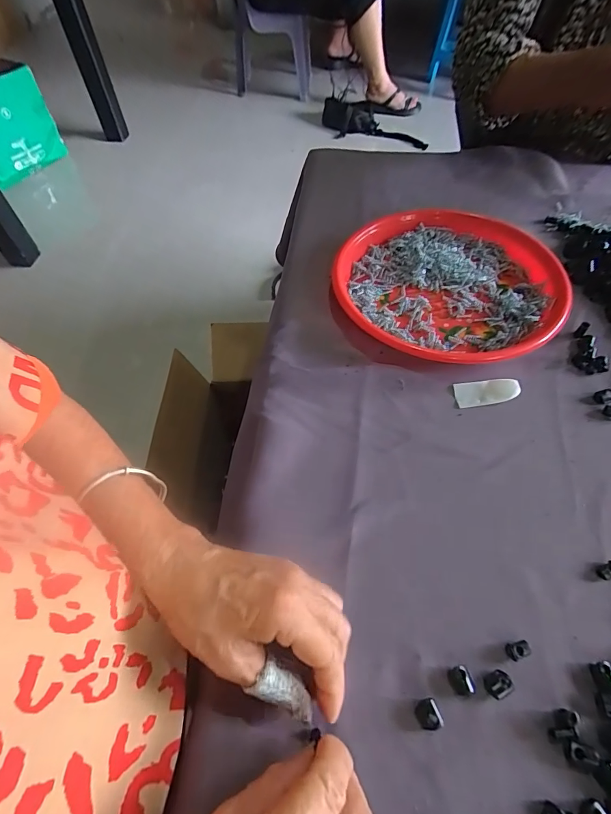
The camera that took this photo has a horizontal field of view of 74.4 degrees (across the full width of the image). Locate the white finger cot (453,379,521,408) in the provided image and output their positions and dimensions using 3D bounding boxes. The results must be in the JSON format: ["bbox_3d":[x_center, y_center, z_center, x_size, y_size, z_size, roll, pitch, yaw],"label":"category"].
[{"bbox_3d":[0.166,-0.015,0.370,0.055,0.011,0.024,-5,57,1],"label":"white finger cot"}]

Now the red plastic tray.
[{"bbox_3d":[0.154,-0.137,0.436,0.226,0.030,0.218,15,59,13],"label":"red plastic tray"}]

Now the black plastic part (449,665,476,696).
[{"bbox_3d":[0.098,0.172,0.252,0.013,0.007,0.015,-19,58,-8],"label":"black plastic part"}]

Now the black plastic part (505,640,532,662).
[{"bbox_3d":[0.138,0.158,0.261,0.016,0.005,0.010,-16,57,-6],"label":"black plastic part"}]

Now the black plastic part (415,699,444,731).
[{"bbox_3d":[0.075,0.187,0.244,0.014,0.006,0.015,-14,57,-5],"label":"black plastic part"}]

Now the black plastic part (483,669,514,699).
[{"bbox_3d":[0.120,0.173,0.250,0.015,0.006,0.014,-25,59,-12],"label":"black plastic part"}]

